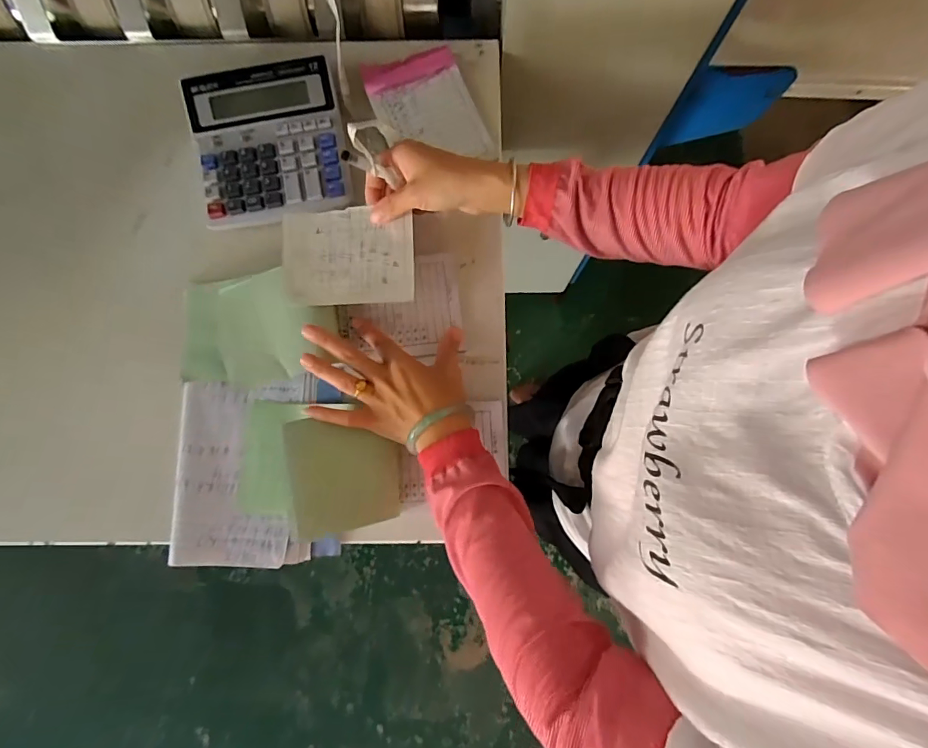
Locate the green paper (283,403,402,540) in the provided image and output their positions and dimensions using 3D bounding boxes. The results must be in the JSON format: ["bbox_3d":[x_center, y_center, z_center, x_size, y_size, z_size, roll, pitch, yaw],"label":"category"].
[{"bbox_3d":[-0.106,0.080,0.412,0.095,0.008,0.111,-4,69,-22],"label":"green paper"}]

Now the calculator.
[{"bbox_3d":[-0.208,-0.245,0.485,0.153,0.028,0.159,-11,79,-3],"label":"calculator"}]

